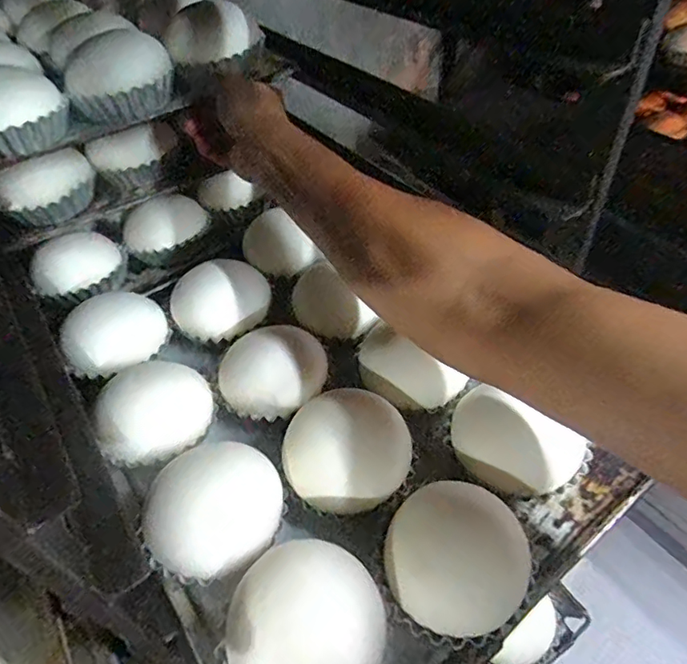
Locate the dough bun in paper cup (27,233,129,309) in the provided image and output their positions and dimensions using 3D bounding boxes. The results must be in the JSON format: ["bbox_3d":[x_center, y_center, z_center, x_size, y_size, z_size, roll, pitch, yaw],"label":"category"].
[{"bbox_3d":[-0.270,-0.070,0.531,0.086,0.043,0.065,-29,52,-19],"label":"dough bun in paper cup"}]

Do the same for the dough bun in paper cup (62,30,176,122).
[{"bbox_3d":[-0.204,-0.234,0.473,0.092,0.045,0.073,-19,50,-11],"label":"dough bun in paper cup"}]

